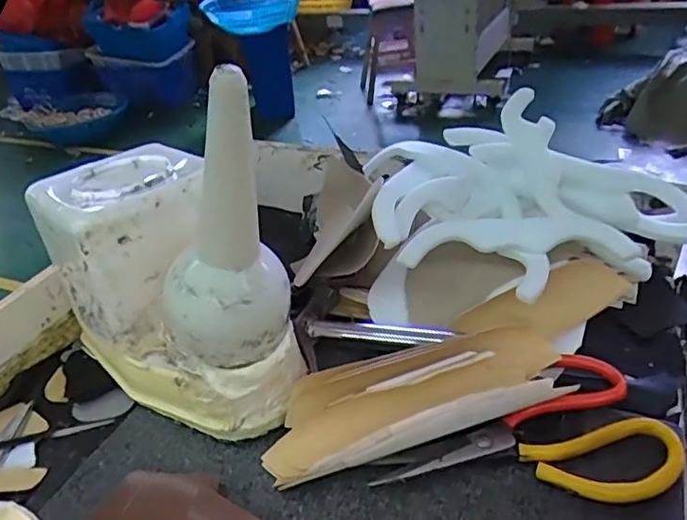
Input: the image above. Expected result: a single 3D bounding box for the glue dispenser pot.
[{"bbox_3d":[-0.148,-0.010,0.467,0.119,0.253,0.252,-30,40,-30],"label":"glue dispenser pot"}]

